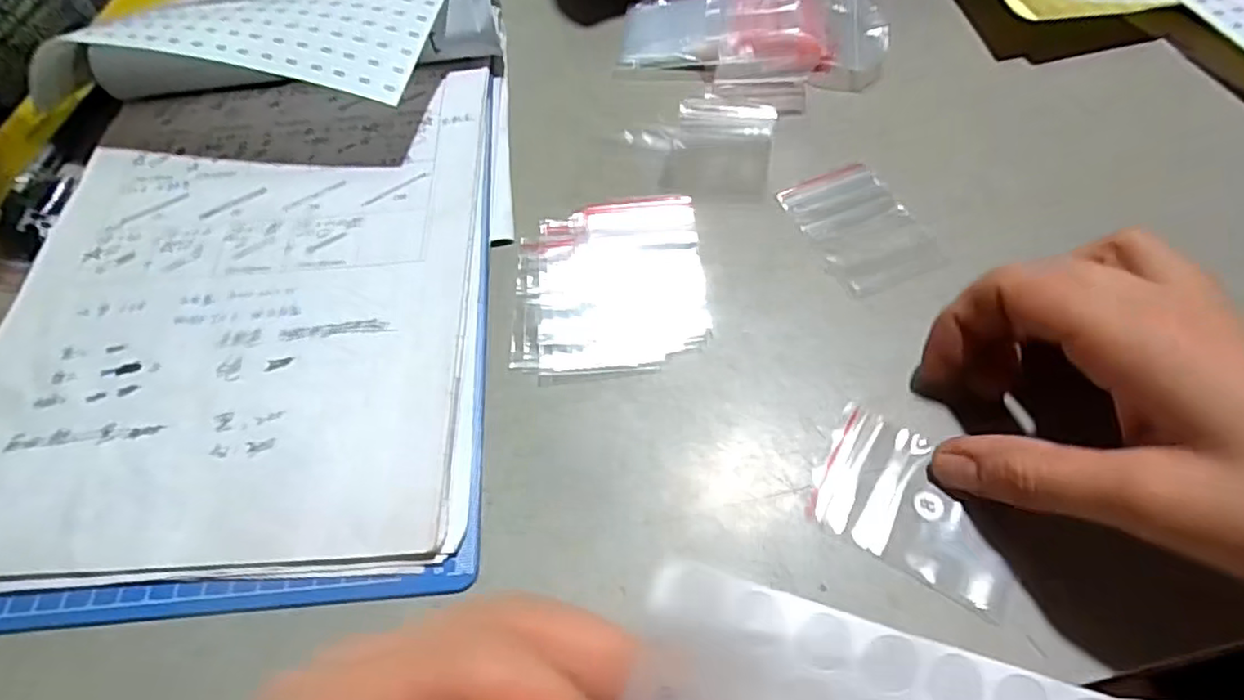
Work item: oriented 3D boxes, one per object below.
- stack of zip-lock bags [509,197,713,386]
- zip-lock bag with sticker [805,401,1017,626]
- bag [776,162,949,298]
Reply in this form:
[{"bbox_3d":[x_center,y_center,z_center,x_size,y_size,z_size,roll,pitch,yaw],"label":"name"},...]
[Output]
[{"bbox_3d":[-0.006,-0.031,0.283,0.083,0.004,0.091,-5,60,0],"label":"stack of zip-lock bags"},{"bbox_3d":[0.105,0.054,0.226,0.070,0.004,0.050,28,65,18],"label":"zip-lock bag with sticker"},{"bbox_3d":[0.108,-0.057,0.291,0.049,0.005,0.070,-18,60,-7],"label":"bag"}]

